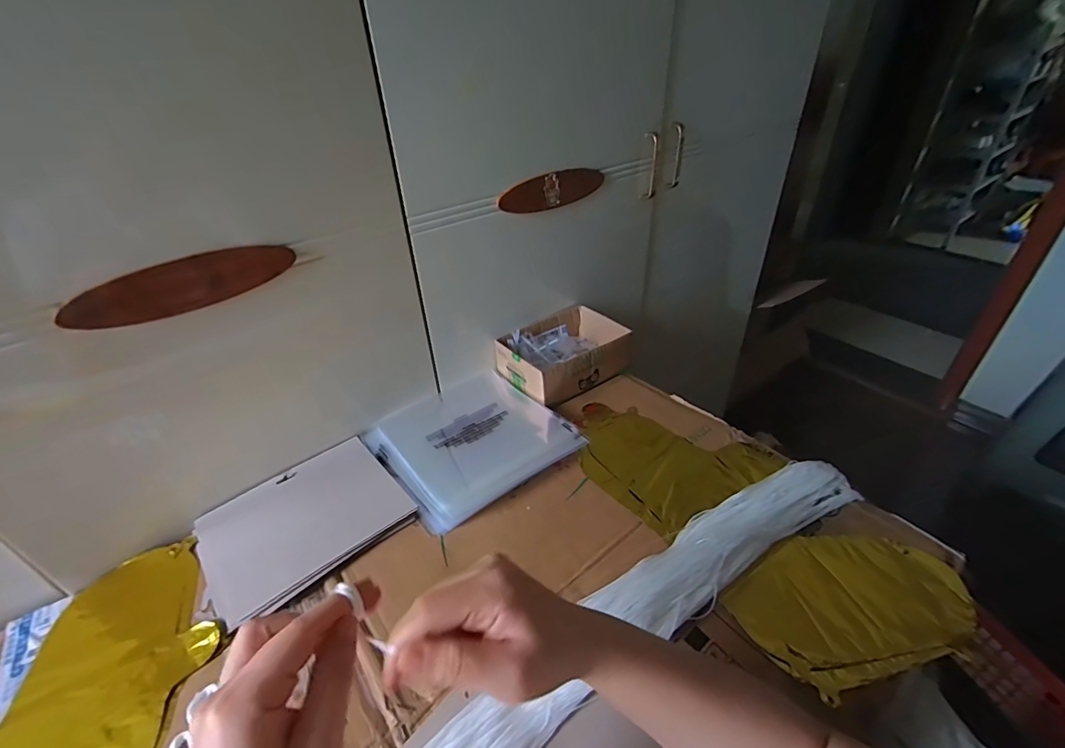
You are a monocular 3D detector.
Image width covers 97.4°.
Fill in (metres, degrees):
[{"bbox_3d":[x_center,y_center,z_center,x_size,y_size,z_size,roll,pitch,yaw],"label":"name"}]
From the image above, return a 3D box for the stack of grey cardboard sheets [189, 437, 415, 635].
[{"bbox_3d":[-0.260,0.163,0.534,0.202,0.014,0.160,-28,43,-31],"label":"stack of grey cardboard sheets"}]

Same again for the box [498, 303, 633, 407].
[{"bbox_3d":[0.049,-0.035,0.739,0.184,0.056,0.134,-27,42,-30],"label":"box"}]

